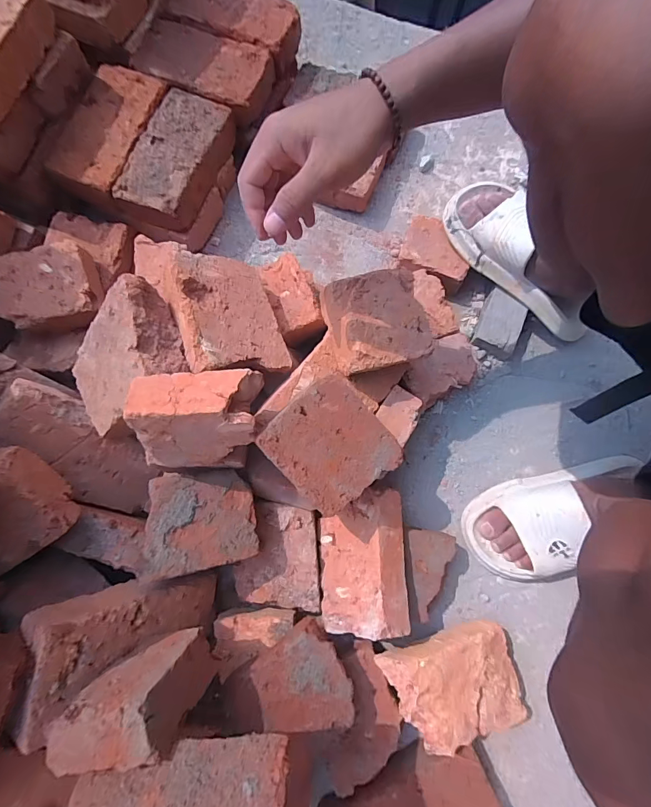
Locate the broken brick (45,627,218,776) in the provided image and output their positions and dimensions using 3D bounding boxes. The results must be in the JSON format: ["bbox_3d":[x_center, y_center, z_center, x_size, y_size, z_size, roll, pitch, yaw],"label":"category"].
[{"bbox_3d":[-0.168,0.265,0.353,0.107,0.110,0.055,-14,91,15],"label":"broken brick"}]

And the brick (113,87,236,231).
[{"bbox_3d":[-0.215,-0.355,0.566,0.106,0.045,0.192,21,79,4],"label":"brick"}]

